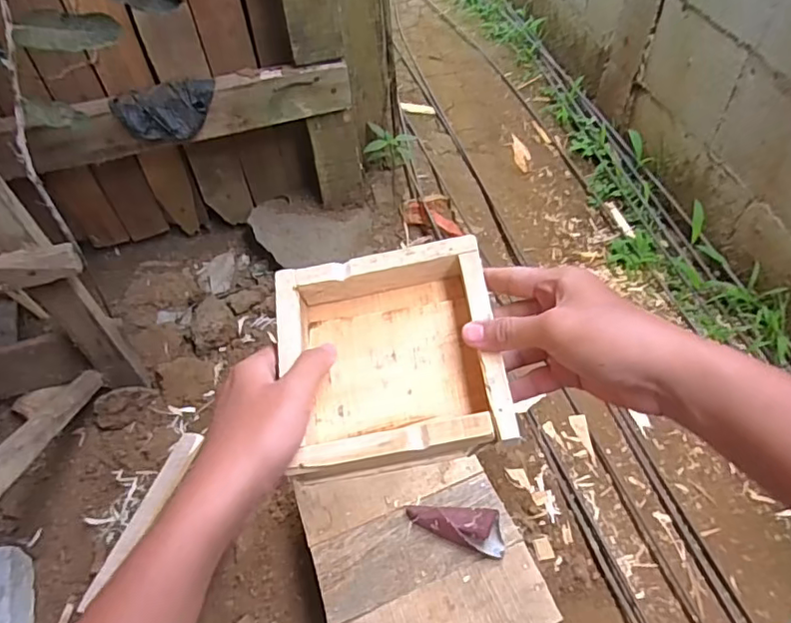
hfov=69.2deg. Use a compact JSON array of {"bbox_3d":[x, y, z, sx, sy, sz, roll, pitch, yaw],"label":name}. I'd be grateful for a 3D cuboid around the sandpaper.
[{"bbox_3d":[0.072,0.250,0.682,0.118,0.023,0.045,12,54,12],"label":"sandpaper"}]

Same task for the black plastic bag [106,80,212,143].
[{"bbox_3d":[-0.403,-0.354,1.015,0.174,0.072,0.064,-10,52,-5],"label":"black plastic bag"}]

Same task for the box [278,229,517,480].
[{"bbox_3d":[-0.006,0.034,0.409,0.153,0.050,0.154,-10,62,4],"label":"box"}]

